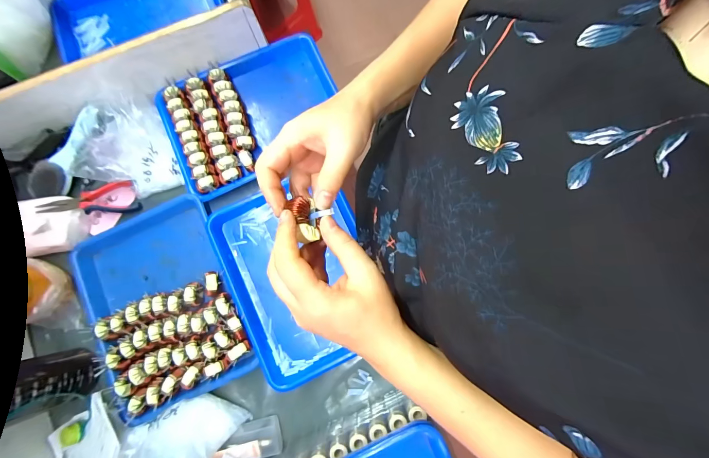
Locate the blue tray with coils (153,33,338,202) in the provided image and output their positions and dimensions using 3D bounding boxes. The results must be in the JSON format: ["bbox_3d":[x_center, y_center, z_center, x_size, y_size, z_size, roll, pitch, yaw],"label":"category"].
[{"bbox_3d":[-0.190,-0.225,0.613,0.330,0.065,0.241,-25,80,-4],"label":"blue tray with coils"}]

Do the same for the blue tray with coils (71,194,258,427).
[{"bbox_3d":[-0.338,0.130,0.542,0.248,0.048,0.331,-23,80,-4],"label":"blue tray with coils"}]

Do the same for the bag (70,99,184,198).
[{"bbox_3d":[-0.428,-0.151,0.561,0.158,0.085,0.177,-21,80,-3],"label":"bag"}]

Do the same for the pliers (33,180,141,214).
[{"bbox_3d":[-0.482,-0.051,0.568,0.152,0.023,0.062,-11,79,-21],"label":"pliers"}]

